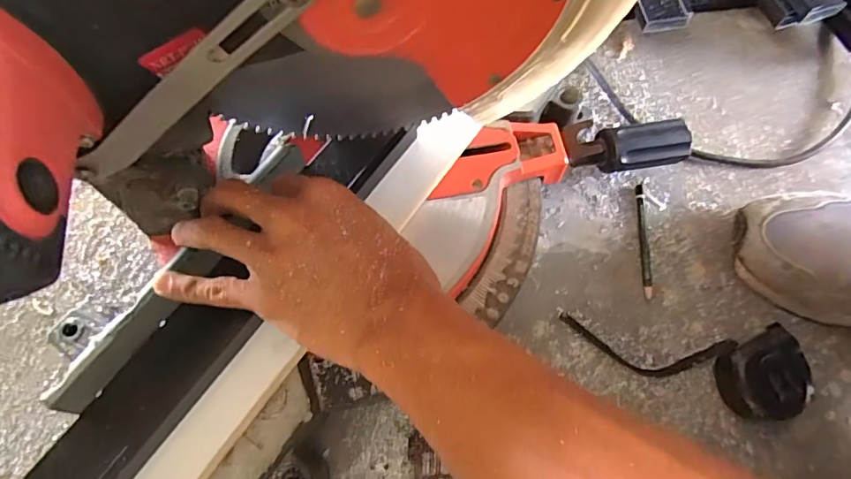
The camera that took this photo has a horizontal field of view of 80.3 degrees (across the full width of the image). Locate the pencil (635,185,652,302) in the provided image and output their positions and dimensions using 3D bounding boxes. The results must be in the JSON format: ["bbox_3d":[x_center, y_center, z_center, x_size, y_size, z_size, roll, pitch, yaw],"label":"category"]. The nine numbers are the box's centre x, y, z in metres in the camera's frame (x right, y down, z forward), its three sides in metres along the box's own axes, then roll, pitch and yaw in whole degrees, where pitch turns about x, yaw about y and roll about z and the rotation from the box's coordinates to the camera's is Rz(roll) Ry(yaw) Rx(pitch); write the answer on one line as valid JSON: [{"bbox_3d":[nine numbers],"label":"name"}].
[{"bbox_3d":[0.199,0.000,0.458,0.009,0.006,0.109,5,68,0],"label":"pencil"}]

